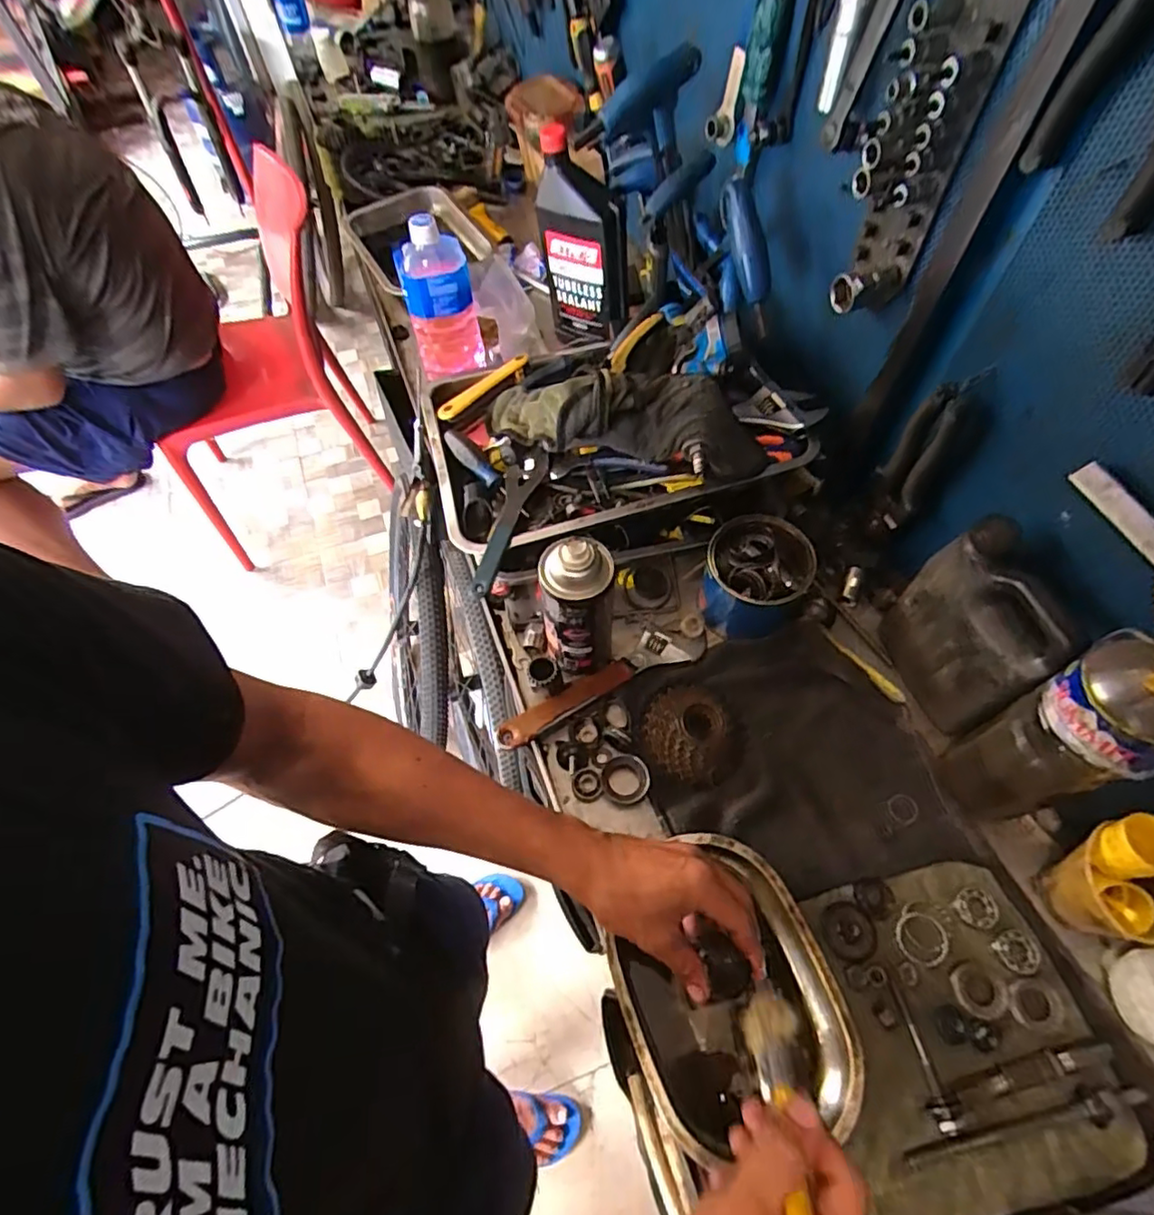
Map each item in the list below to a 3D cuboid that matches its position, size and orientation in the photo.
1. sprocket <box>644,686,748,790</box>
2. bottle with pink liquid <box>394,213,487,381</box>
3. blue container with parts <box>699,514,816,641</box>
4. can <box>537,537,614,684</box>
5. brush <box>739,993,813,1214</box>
[{"bbox_3d":[0.114,0.115,0.591,0.093,0.034,0.096,19,62,12],"label":"sprocket"},{"bbox_3d":[-0.168,-0.375,0.750,0.080,0.164,0.084,-17,61,-8],"label":"bottle with pink liquid"},{"bbox_3d":[0.180,-0.029,0.634,0.096,0.103,0.093,-1,60,1],"label":"blue container with parts"},{"bbox_3d":[0.000,0.000,0.567,0.063,0.174,0.060,-9,60,-4],"label":"can"},{"bbox_3d":[0.113,0.285,0.329,0.029,0.177,0.035,8,105,6],"label":"brush"}]

